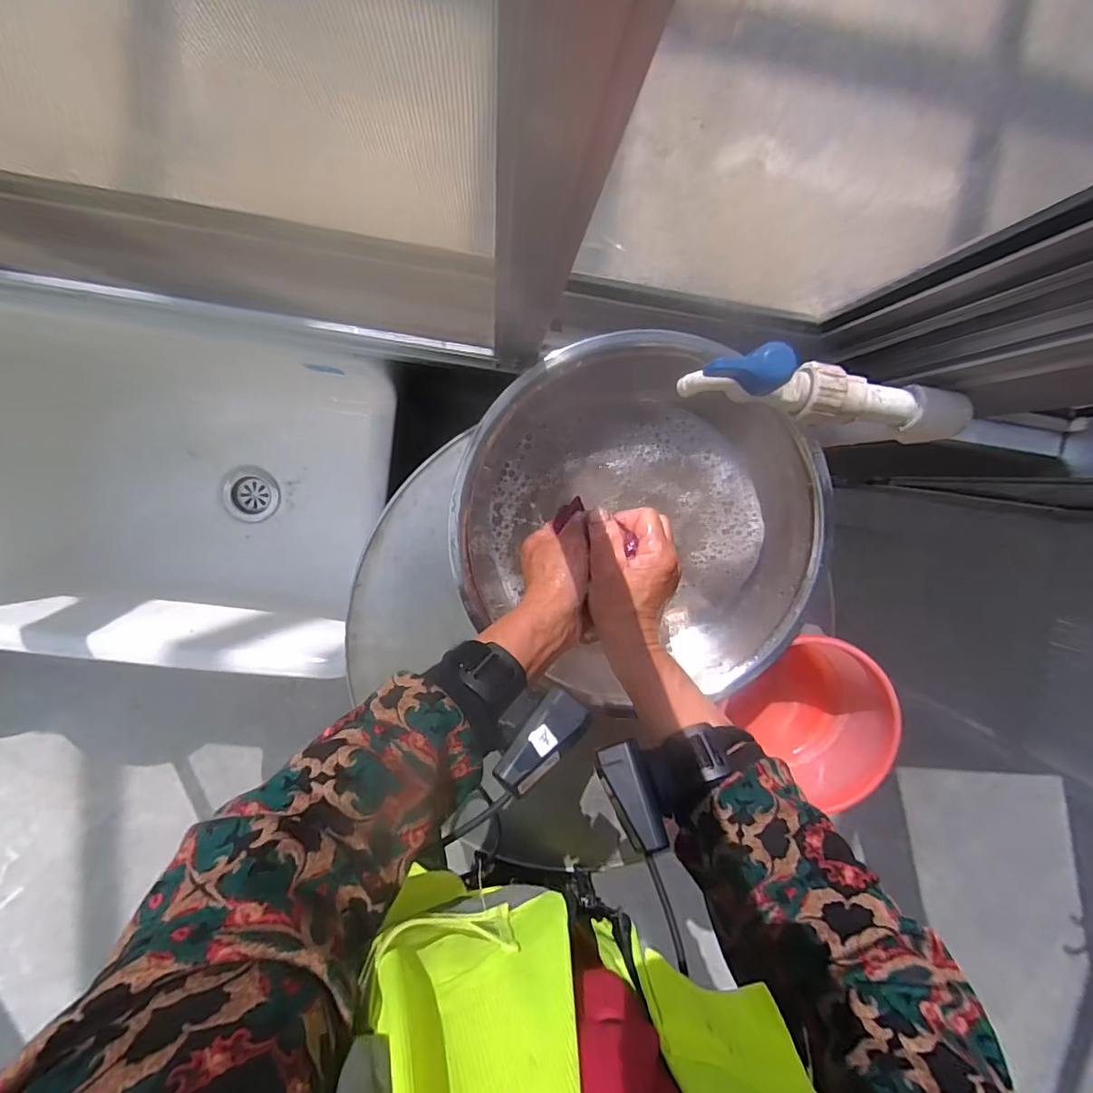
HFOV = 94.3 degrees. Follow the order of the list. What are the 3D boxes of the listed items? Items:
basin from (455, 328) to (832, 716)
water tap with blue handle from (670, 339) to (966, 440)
[{"bbox_3d":[0.091,-0.020,0.478,0.335,0.084,0.281,35,93,-9],"label":"basin"},{"bbox_3d":[0.200,-0.106,0.348,0.199,0.070,0.033,8,97,-6],"label":"water tap with blue handle"}]

